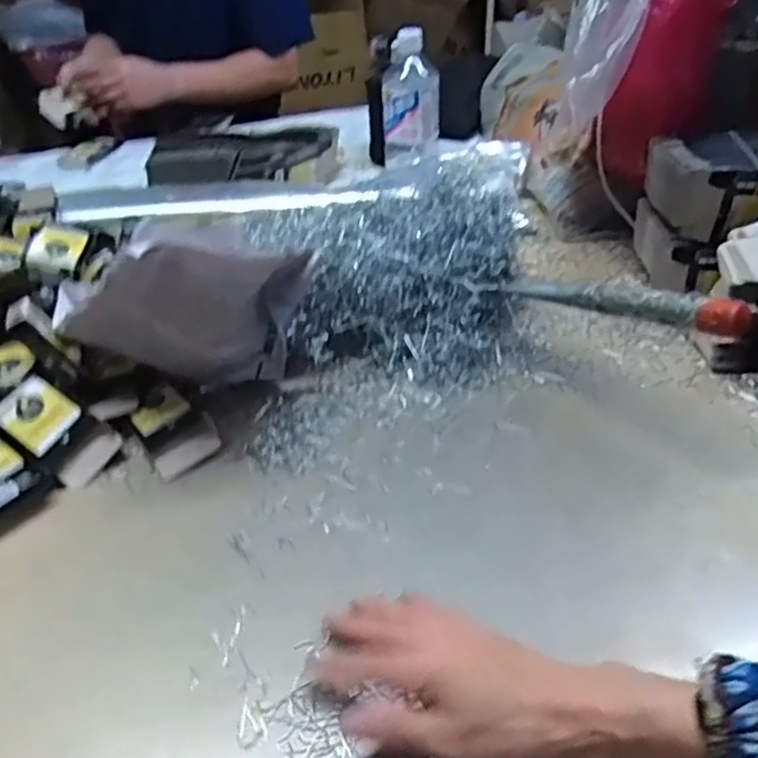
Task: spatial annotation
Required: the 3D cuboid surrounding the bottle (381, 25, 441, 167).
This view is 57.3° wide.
[{"bbox_3d":[0.043,-0.371,0.929,0.076,0.160,0.053,-1,39,4],"label":"bottle"}]

